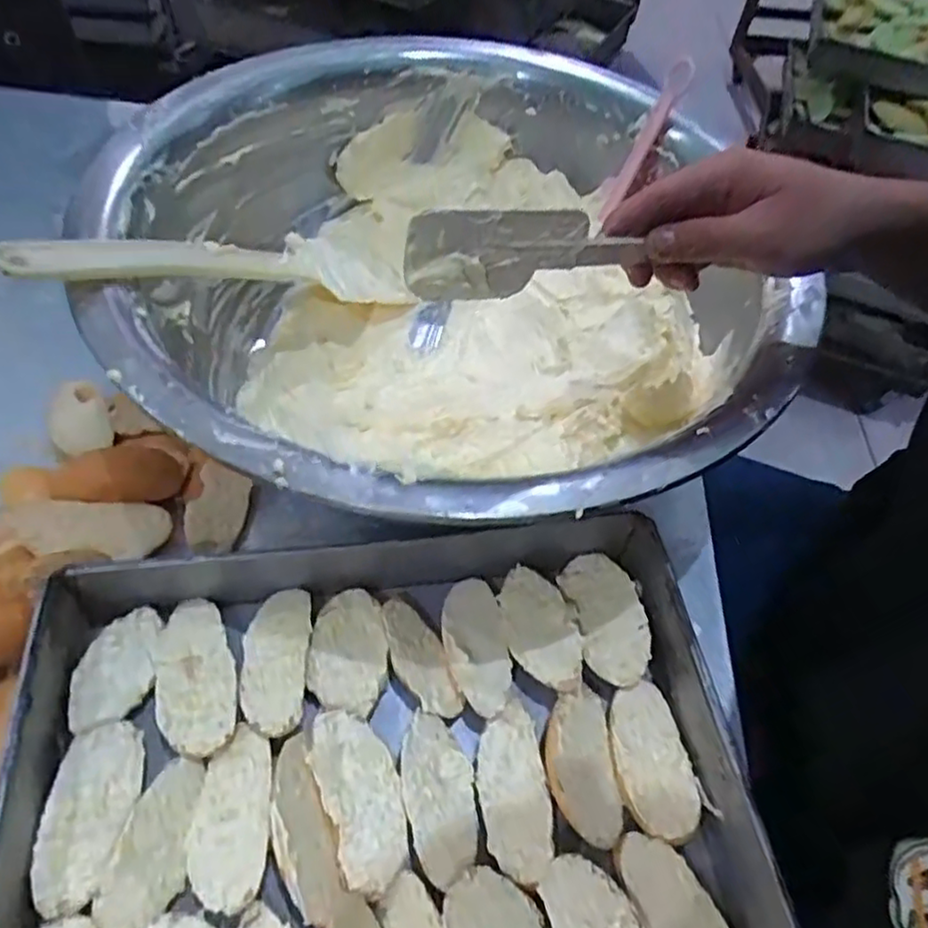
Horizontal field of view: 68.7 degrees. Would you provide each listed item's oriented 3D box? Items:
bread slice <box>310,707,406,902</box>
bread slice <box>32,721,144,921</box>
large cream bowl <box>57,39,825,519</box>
[{"bbox_3d":[-0.056,0.180,0.372,0.041,0.012,0.090,-19,58,-17],"label":"bread slice"},{"bbox_3d":[-0.194,0.180,0.352,0.037,0.008,0.088,2,54,-3],"label":"bread slice"},{"bbox_3d":[-0.012,-0.128,0.507,0.452,0.177,0.456,-12,56,-13],"label":"large cream bowl"}]

